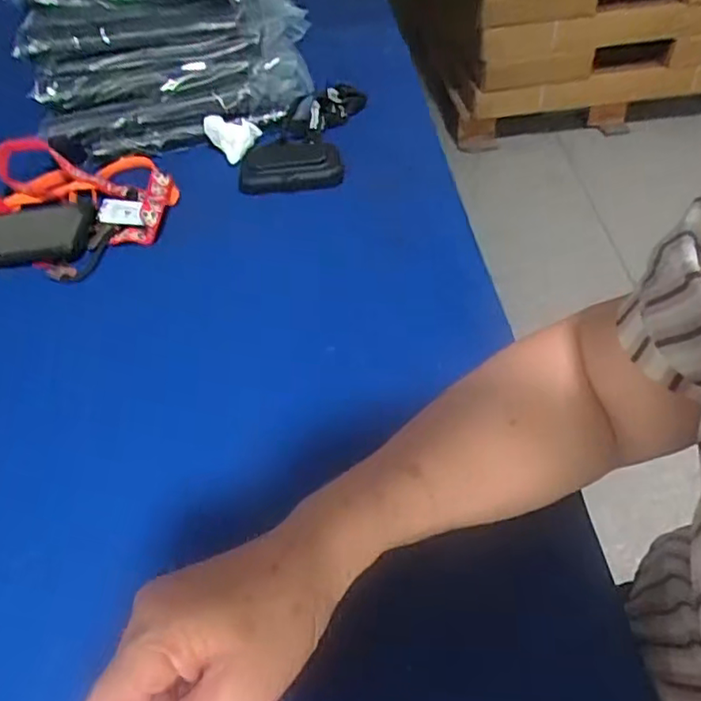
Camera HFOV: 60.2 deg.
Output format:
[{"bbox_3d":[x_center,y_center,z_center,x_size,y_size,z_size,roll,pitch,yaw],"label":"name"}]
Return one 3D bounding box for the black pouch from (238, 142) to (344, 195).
[{"bbox_3d":[-0.064,-0.194,0.642,0.109,0.048,0.026,-9,47,-3],"label":"black pouch"}]

